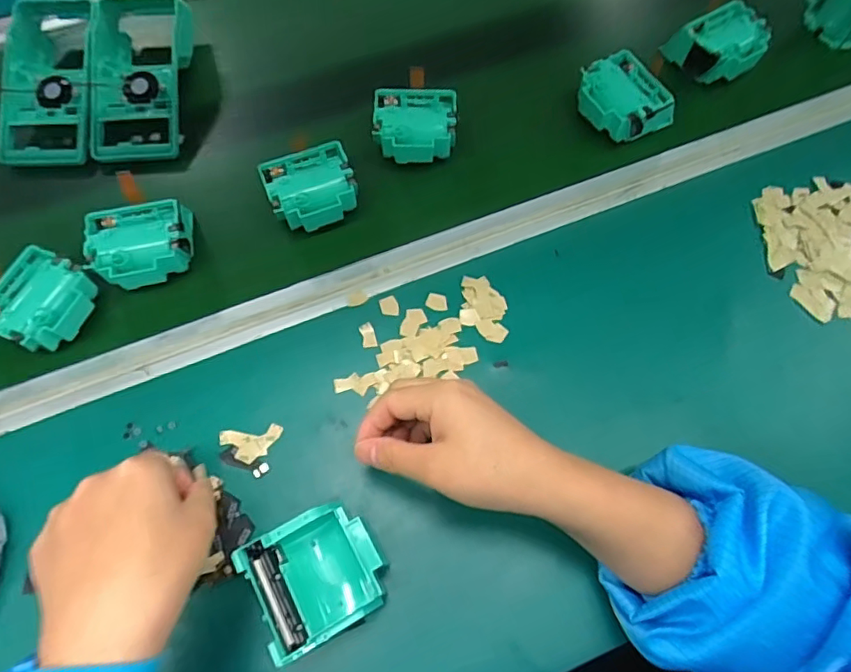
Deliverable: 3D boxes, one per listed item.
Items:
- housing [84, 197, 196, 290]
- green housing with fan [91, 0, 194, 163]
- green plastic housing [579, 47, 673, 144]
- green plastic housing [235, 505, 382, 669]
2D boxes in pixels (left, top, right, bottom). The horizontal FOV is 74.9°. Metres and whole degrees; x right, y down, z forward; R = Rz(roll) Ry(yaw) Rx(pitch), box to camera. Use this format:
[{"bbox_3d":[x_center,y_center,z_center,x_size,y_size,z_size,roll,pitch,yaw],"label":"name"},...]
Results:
[{"bbox_3d":[-0.236,-0.074,0.470,0.077,0.044,0.067,-18,68,-7],"label":"housing"},{"bbox_3d":[-0.277,-0.258,0.544,0.088,0.046,0.186,-2,67,0],"label":"green housing with fan"},{"bbox_3d":[0.181,-0.220,0.518,0.067,0.036,0.077,-31,71,-12],"label":"green plastic housing"},{"bbox_3d":[-0.069,0.156,0.365,0.079,0.042,0.074,-27,70,-10],"label":"green plastic housing"}]

